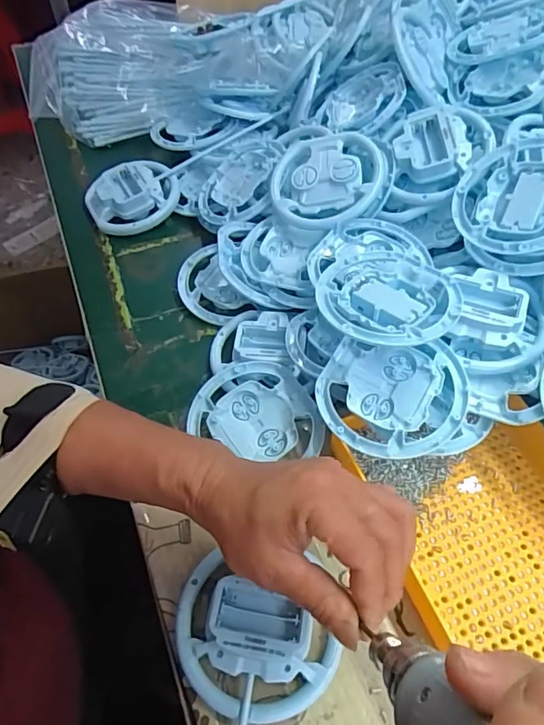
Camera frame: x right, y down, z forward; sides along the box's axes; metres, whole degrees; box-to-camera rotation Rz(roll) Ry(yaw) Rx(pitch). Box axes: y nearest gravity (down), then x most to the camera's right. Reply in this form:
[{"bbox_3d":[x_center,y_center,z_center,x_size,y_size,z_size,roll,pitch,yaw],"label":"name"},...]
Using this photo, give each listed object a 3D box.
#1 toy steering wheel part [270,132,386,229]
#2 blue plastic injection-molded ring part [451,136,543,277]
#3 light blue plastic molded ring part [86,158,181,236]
[{"bbox_3d":[0.054,-0.167,0.475,0.108,0.024,0.098,-8,71,18],"label":"toy steering wheel part"},{"bbox_3d":[0.204,-0.124,0.409,0.105,0.027,0.117,-10,66,23],"label":"blue plastic injection-molded ring part"},{"bbox_3d":[-0.150,-0.182,0.557,0.097,0.032,0.078,-28,60,-18],"label":"light blue plastic molded ring part"}]

